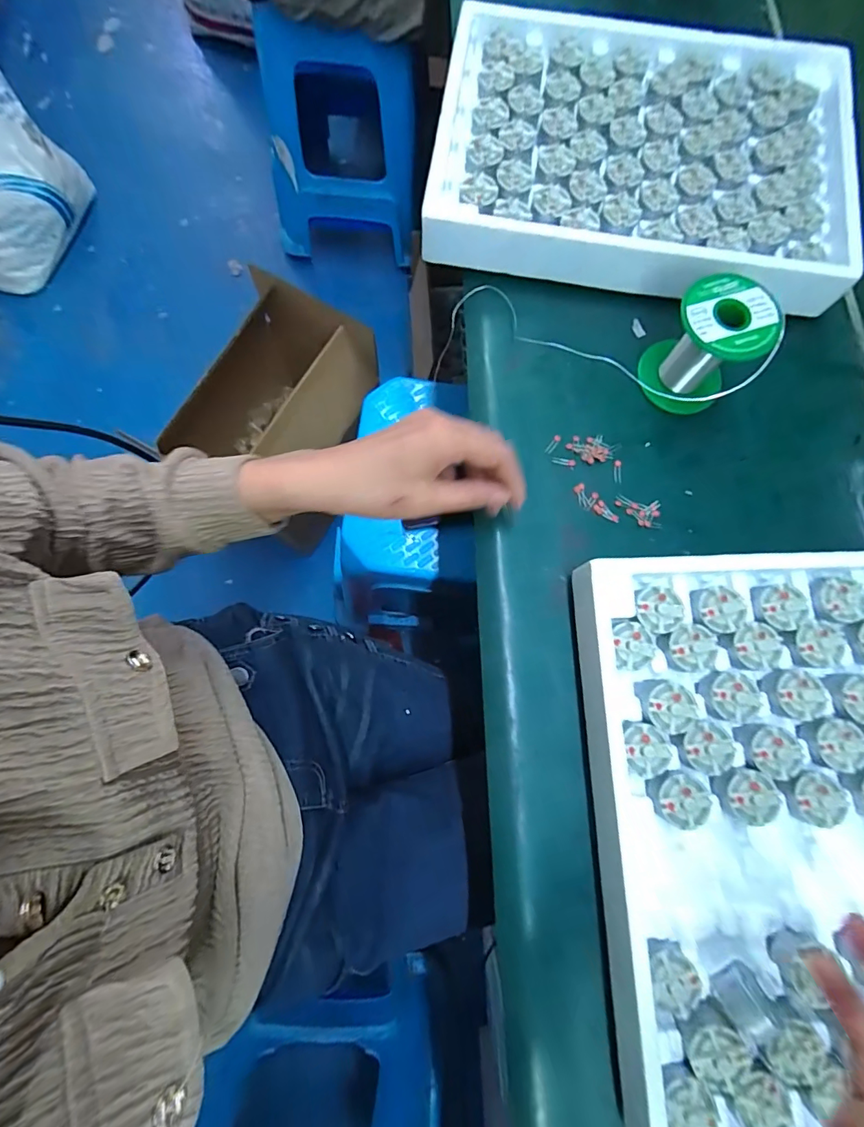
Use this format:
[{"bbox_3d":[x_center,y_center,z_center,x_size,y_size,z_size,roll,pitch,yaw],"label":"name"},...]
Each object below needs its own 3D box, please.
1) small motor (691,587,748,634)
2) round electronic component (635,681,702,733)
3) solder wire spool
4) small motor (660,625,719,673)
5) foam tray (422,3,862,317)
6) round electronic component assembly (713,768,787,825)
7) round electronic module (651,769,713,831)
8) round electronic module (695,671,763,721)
[{"bbox_3d":[0.194,0.032,0.314,0.034,0.020,0.029,20,79,4],"label":"small motor"},{"bbox_3d":[0.152,0.092,0.300,0.034,0.023,0.031,0,78,0],"label":"round electronic component"},{"bbox_3d":[0.207,-0.163,0.358,0.066,0.079,0.068,0,78,0],"label":"solder wire spool"},{"bbox_3d":[0.171,0.056,0.306,0.033,0.016,0.029,-13,78,-3],"label":"small motor"},{"bbox_3d":[0.181,-0.355,0.398,0.347,0.037,0.255,6,78,1],"label":"foam tray"},{"bbox_3d":[0.198,0.145,0.288,0.032,0.017,0.032,0,78,0],"label":"round electronic component assembly"},{"bbox_3d":[0.154,0.145,0.286,0.030,0.016,0.031,0,78,0],"label":"round electronic module"},{"bbox_3d":[0.194,0.086,0.302,0.032,0.019,0.030,0,78,0],"label":"round electronic module"}]

